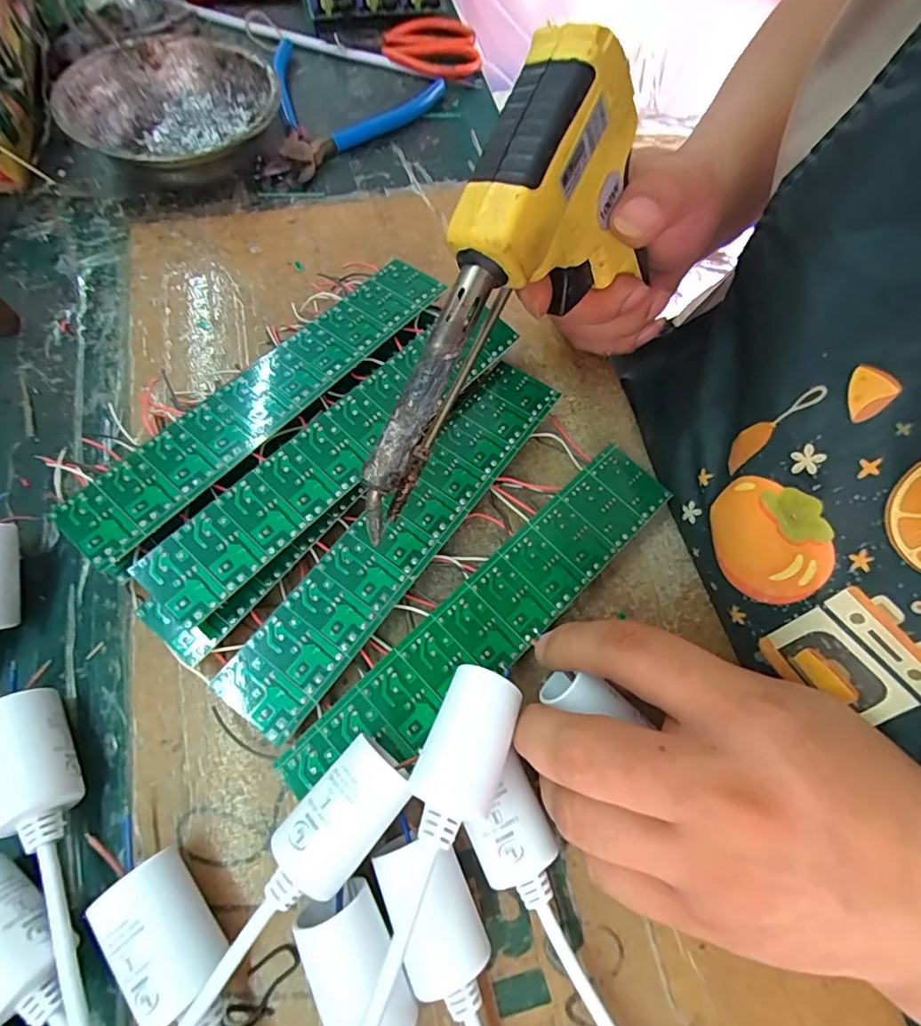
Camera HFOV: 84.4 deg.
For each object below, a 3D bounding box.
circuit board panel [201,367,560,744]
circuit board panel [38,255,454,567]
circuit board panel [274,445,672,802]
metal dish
[{"bbox_3d":[-0.025,0.003,0.231,0.037,0.004,0.199,34,70,13],"label":"circuit board panel"},{"bbox_3d":[-0.087,-0.057,0.235,0.038,0.004,0.200,36,69,16],"label":"circuit board panel"},{"bbox_3d":[0.016,0.042,0.218,0.198,0.006,0.039,-41,76,-17],"label":"circuit board panel"},{"bbox_3d":[-0.178,-0.250,0.323,0.121,0.040,0.123,1,67,-2],"label":"metal dish"}]

